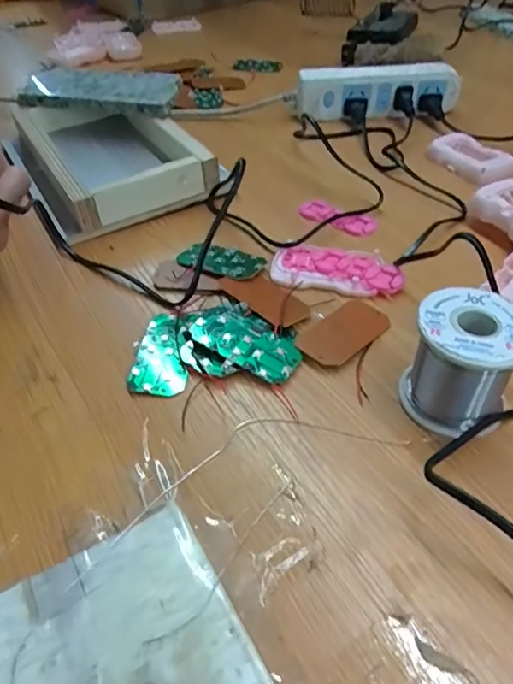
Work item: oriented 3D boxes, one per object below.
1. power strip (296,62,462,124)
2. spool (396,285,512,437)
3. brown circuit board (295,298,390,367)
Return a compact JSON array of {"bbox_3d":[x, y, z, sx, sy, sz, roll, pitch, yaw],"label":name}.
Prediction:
[{"bbox_3d":[0.146,-0.295,0.630,0.190,0.056,0.034,0,44,2],"label":"power strip"},{"bbox_3d":[0.122,0.011,0.309,0.058,0.063,0.059,-1,44,1],"label":"spool"},{"bbox_3d":[0.063,-0.008,0.373,0.076,0.008,0.039,-35,53,-29],"label":"brown circuit board"}]

